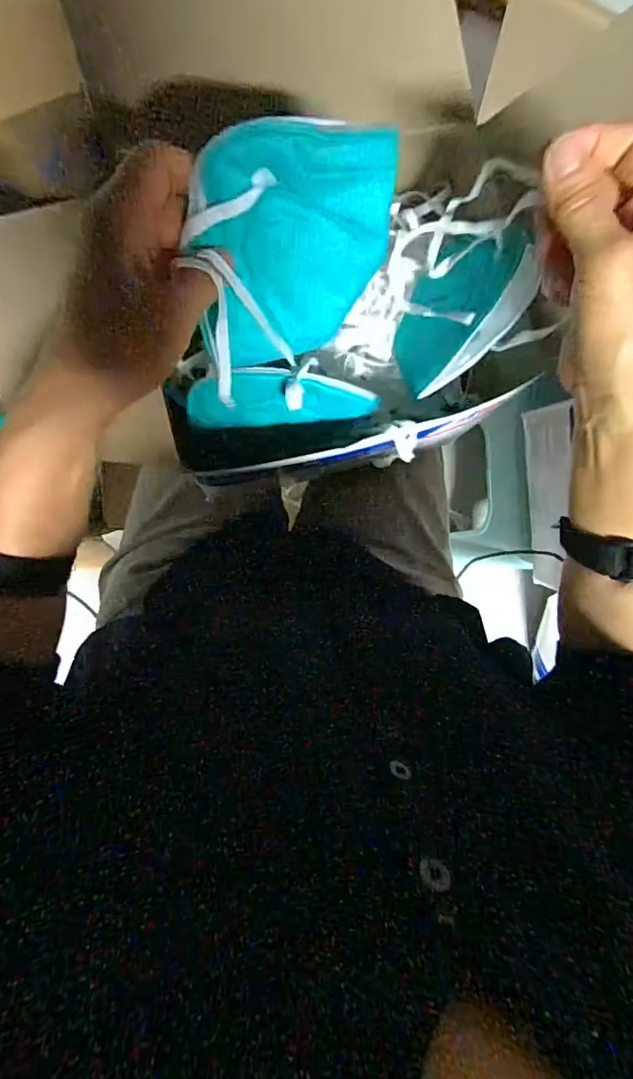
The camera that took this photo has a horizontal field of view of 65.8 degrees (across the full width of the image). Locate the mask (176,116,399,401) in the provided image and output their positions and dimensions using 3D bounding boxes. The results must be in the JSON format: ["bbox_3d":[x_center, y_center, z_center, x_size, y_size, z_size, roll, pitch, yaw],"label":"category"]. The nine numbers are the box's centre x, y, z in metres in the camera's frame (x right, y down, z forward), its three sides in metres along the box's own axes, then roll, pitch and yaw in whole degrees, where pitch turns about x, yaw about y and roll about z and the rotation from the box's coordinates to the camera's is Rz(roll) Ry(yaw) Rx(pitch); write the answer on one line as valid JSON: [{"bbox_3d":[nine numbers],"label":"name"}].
[{"bbox_3d":[-0.012,-0.151,0.265,0.107,0.022,0.113,-11,139,-3],"label":"mask"}]

